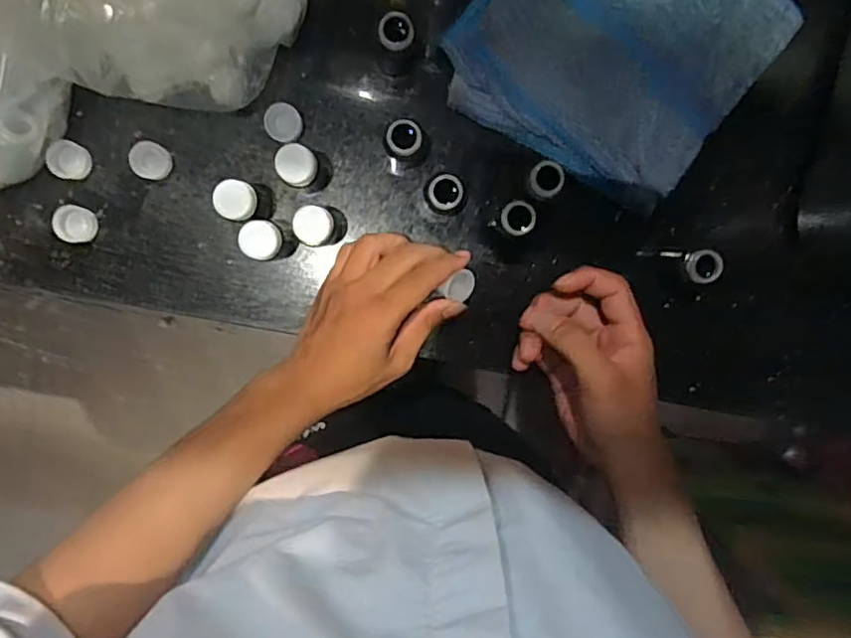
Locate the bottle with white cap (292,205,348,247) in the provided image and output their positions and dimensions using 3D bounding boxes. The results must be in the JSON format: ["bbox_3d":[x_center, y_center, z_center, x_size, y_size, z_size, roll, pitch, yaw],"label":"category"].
[{"bbox_3d":[-0.072,-0.065,0.414,0.028,0.071,0.026,15,98,-5],"label":"bottle with white cap"}]

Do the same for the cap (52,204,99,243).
[{"bbox_3d":[-0.252,-0.068,0.434,0.026,0.012,0.026,0,99,-3],"label":"cap"}]

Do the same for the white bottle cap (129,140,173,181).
[{"bbox_3d":[-0.197,-0.113,0.431,0.027,0.011,0.025,0,99,-3],"label":"white bottle cap"}]

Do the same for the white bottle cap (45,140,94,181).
[{"bbox_3d":[-0.253,-0.112,0.426,0.024,0.009,0.026,0,99,-3],"label":"white bottle cap"}]

